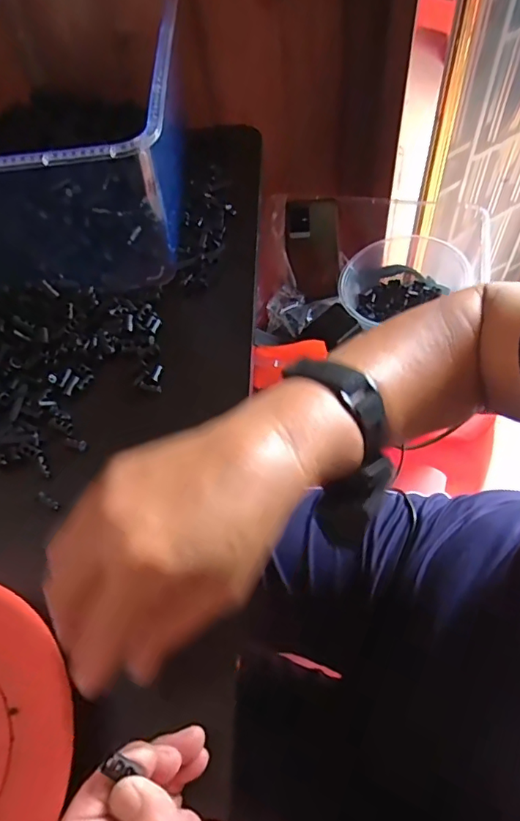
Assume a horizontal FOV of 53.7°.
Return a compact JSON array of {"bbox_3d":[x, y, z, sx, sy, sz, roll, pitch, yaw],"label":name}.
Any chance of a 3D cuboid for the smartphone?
[{"bbox_3d":[0.077,-0.232,0.740,0.075,0.134,0.008,-6,18,-2],"label":"smartphone"}]

